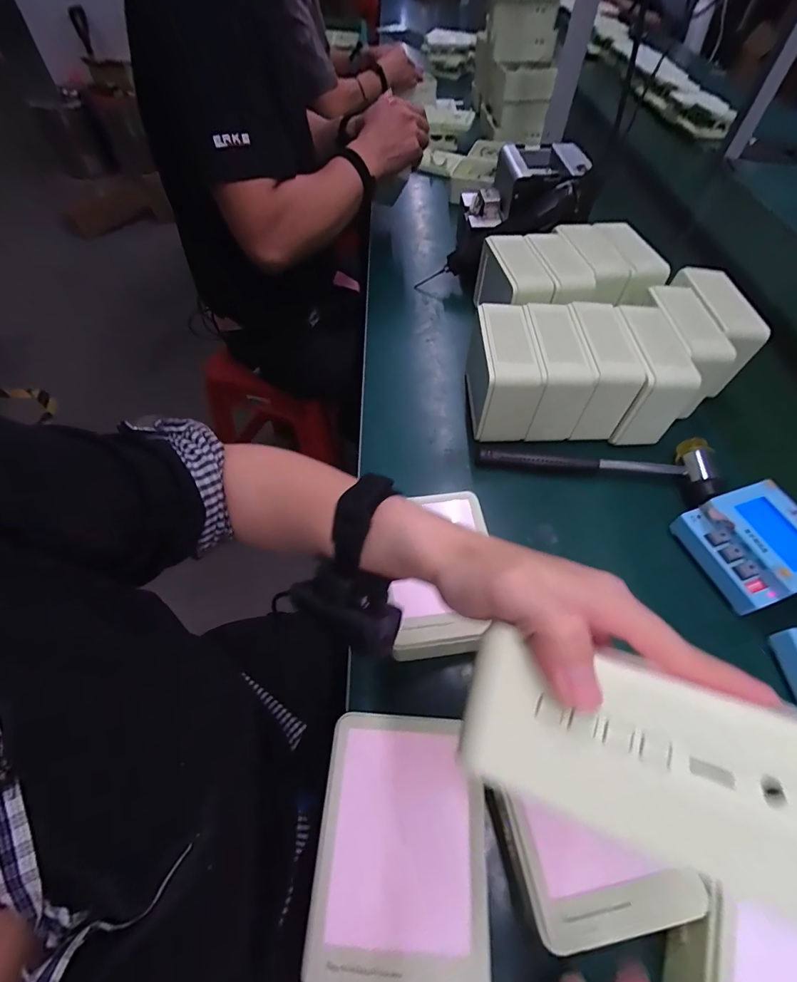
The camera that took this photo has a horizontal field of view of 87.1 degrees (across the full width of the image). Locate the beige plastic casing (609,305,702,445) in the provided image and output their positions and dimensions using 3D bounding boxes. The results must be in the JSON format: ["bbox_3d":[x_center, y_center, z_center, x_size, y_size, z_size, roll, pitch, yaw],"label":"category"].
[{"bbox_3d":[0.283,-0.139,0.495,0.054,0.091,0.138,2,56,0],"label":"beige plastic casing"}]

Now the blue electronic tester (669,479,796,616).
[{"bbox_3d":[0.341,0.051,0.400,0.097,0.040,0.100,-15,57,-11],"label":"blue electronic tester"}]

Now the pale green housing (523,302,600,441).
[{"bbox_3d":[0.178,-0.143,0.501,0.059,0.093,0.131,0,56,-1],"label":"pale green housing"}]

